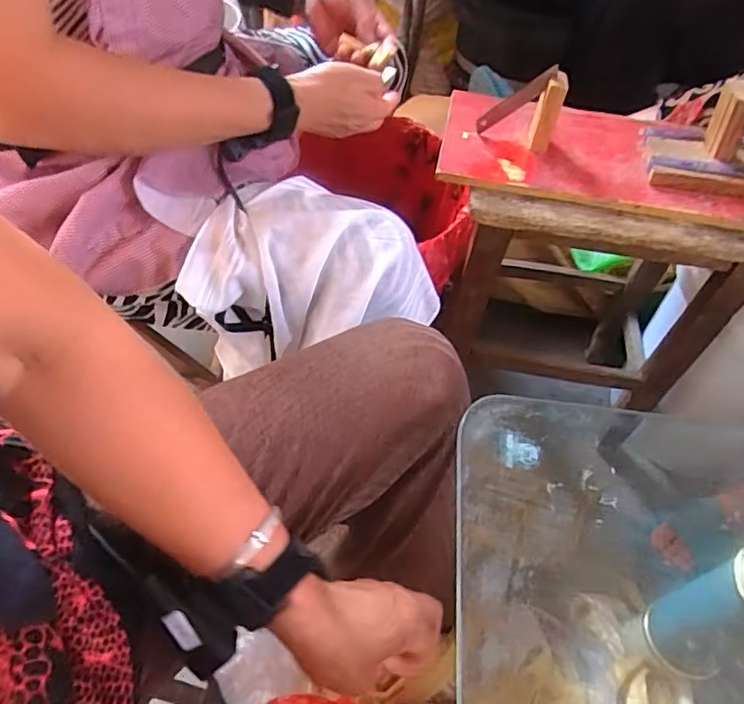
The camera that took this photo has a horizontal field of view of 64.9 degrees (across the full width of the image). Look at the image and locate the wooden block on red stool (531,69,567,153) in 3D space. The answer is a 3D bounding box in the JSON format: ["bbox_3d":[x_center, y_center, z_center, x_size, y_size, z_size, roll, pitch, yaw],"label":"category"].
[{"bbox_3d":[0.185,-0.253,0.613,0.023,0.078,0.018,19,53,9],"label":"wooden block on red stool"}]

